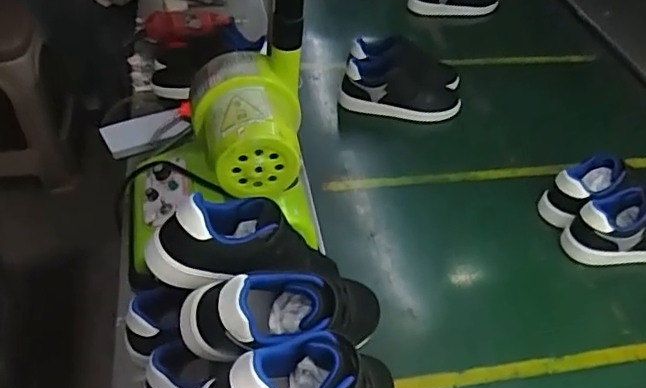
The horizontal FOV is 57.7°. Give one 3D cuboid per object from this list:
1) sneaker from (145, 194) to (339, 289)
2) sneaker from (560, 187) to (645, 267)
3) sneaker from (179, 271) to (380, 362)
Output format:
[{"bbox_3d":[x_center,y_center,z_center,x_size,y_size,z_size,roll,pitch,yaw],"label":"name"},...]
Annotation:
[{"bbox_3d":[-0.069,0.049,0.612,0.209,0.084,0.080,5,40,-30],"label":"sneaker"},{"bbox_3d":[0.478,0.041,0.855,0.236,0.098,0.084,-7,46,-14],"label":"sneaker"},{"bbox_3d":[-0.016,0.115,0.562,0.214,0.092,0.085,2,40,-33],"label":"sneaker"}]

